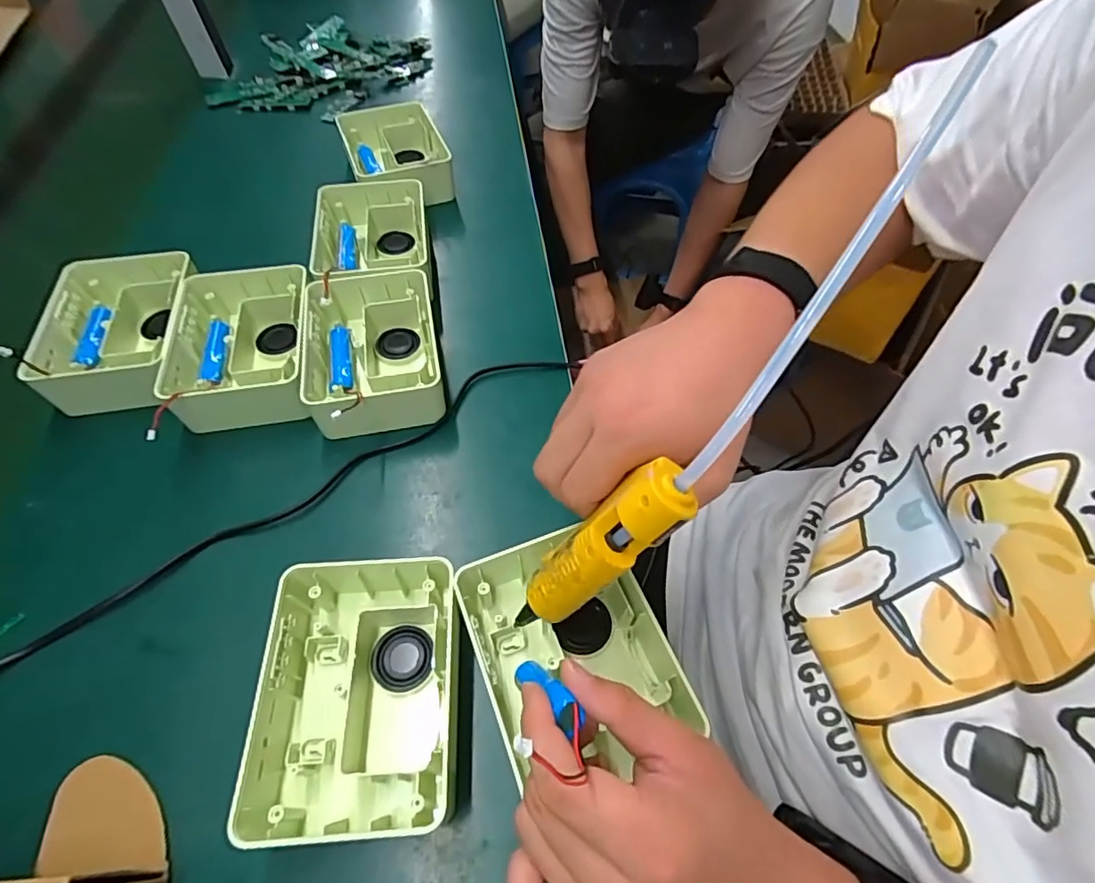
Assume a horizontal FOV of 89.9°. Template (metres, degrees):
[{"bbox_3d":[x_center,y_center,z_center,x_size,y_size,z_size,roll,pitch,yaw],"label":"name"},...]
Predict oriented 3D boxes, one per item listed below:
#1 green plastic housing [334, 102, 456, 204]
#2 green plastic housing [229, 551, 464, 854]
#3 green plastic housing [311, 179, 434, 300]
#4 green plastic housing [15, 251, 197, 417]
[{"bbox_3d":[-0.171,-0.328,0.631,0.115,0.049,0.149,-20,58,-11],"label":"green plastic housing"},{"bbox_3d":[-0.109,0.138,0.323,0.104,0.049,0.154,-4,57,-1],"label":"green plastic housing"},{"bbox_3d":[-0.173,-0.199,0.546,0.117,0.045,0.148,-10,57,-5],"label":"green plastic housing"},{"bbox_3d":[-0.368,-0.097,0.473,0.112,0.045,0.149,-8,57,-4],"label":"green plastic housing"}]

